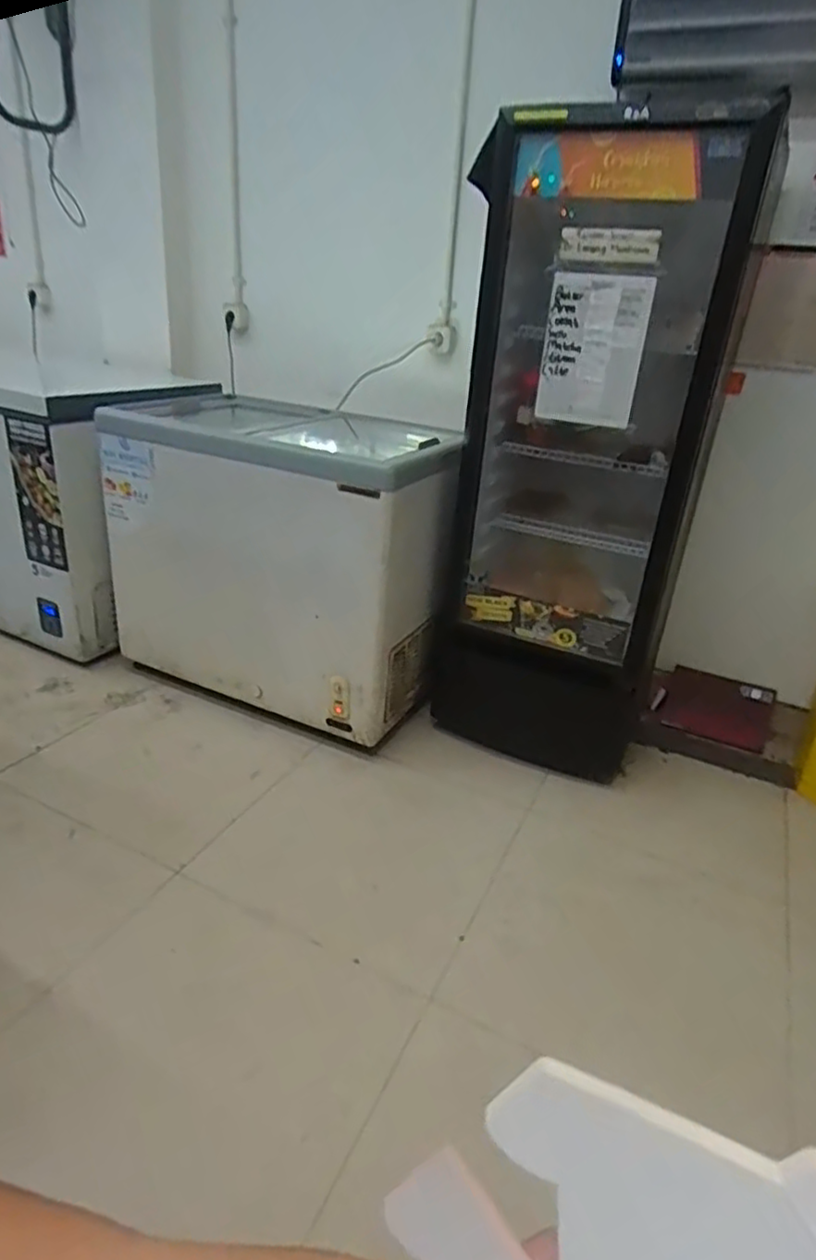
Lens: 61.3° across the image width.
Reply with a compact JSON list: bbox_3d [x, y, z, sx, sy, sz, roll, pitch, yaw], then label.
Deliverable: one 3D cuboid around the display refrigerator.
[{"bbox_3d":[0.431,-0.354,1.786,0.567,1.474,0.580,16,28,22],"label":"display refrigerator"}]

